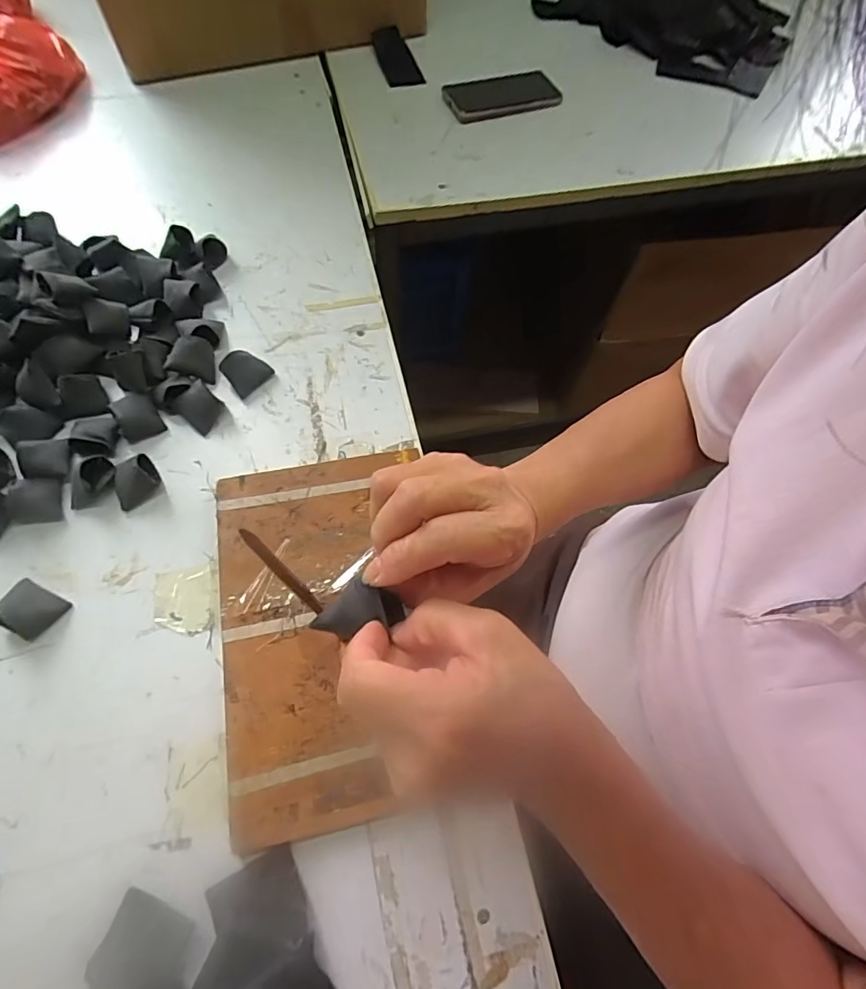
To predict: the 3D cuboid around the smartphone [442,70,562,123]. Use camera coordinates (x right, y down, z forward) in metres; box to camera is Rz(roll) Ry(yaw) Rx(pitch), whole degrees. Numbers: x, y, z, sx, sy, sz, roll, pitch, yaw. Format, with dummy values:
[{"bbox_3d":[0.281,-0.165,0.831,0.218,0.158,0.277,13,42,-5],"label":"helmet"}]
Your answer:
[{"bbox_3d":[0.095,-0.558,0.690,0.157,0.015,0.080,-22,68,-12],"label":"smartphone"}]

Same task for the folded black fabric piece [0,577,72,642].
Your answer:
[{"bbox_3d":[-0.312,0.088,0.380,0.043,0.020,0.035,27,67,9],"label":"folded black fabric piece"}]

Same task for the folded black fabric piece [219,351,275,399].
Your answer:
[{"bbox_3d":[-0.180,-0.120,0.479,0.040,0.023,0.035,-41,73,-19],"label":"folded black fabric piece"}]

